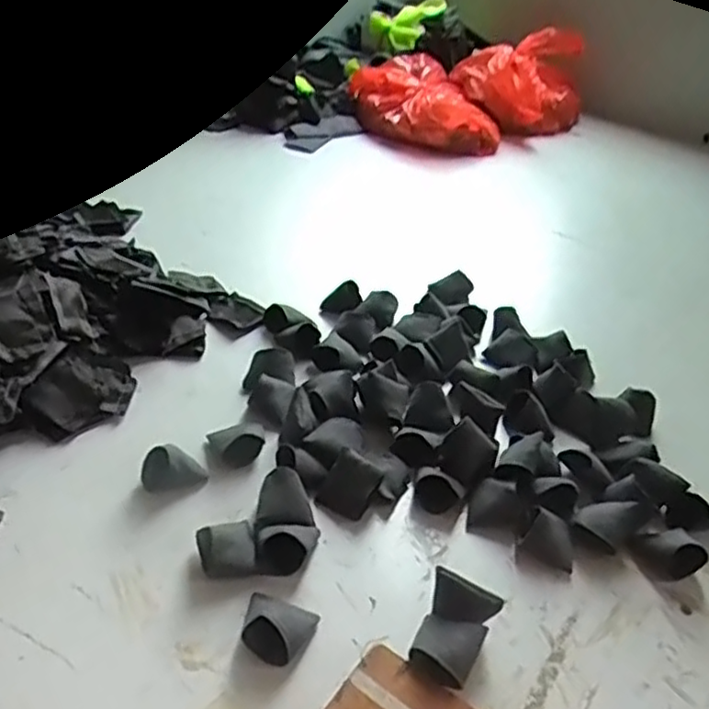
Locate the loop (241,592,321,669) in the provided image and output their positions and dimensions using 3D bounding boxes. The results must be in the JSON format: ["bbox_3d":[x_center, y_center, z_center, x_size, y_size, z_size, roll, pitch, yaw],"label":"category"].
[{"bbox_3d":[-0.046,0.155,0.404,0.041,0.025,0.038,18,39,13],"label":"loop"}]

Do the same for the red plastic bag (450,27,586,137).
[{"bbox_3d":[0.292,-0.486,1.219,0.230,0.118,0.216,13,38,7],"label":"red plastic bag"}]

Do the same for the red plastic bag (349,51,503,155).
[{"bbox_3d":[0.112,-0.411,1.133,0.213,0.079,0.233,-2,38,-12],"label":"red plastic bag"}]

